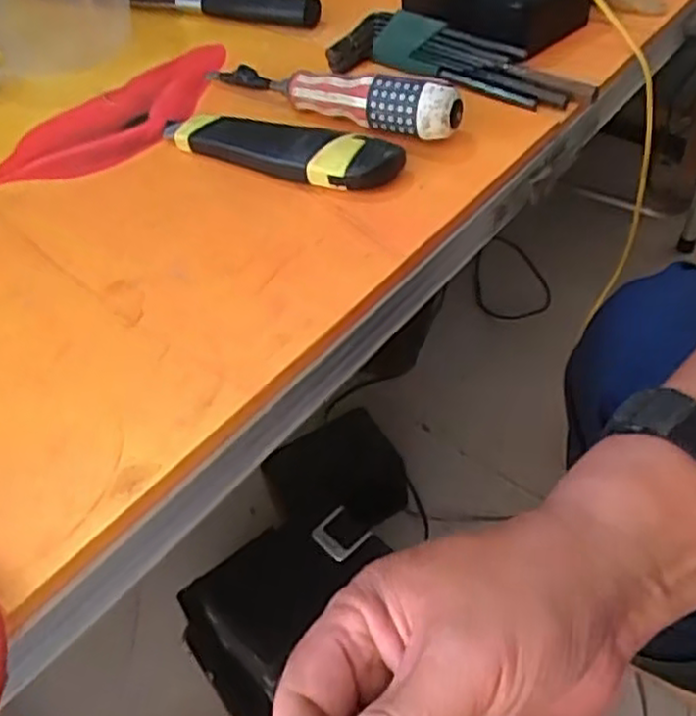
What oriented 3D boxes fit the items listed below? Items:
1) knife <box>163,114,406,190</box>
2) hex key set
[{"bbox_3d":[-0.046,-0.124,0.419,0.157,0.026,0.032,19,54,20],"label":"knife"},{"bbox_3d":[0.070,-0.194,0.464,0.175,0.025,0.039,21,55,22],"label":"hex key set"}]

